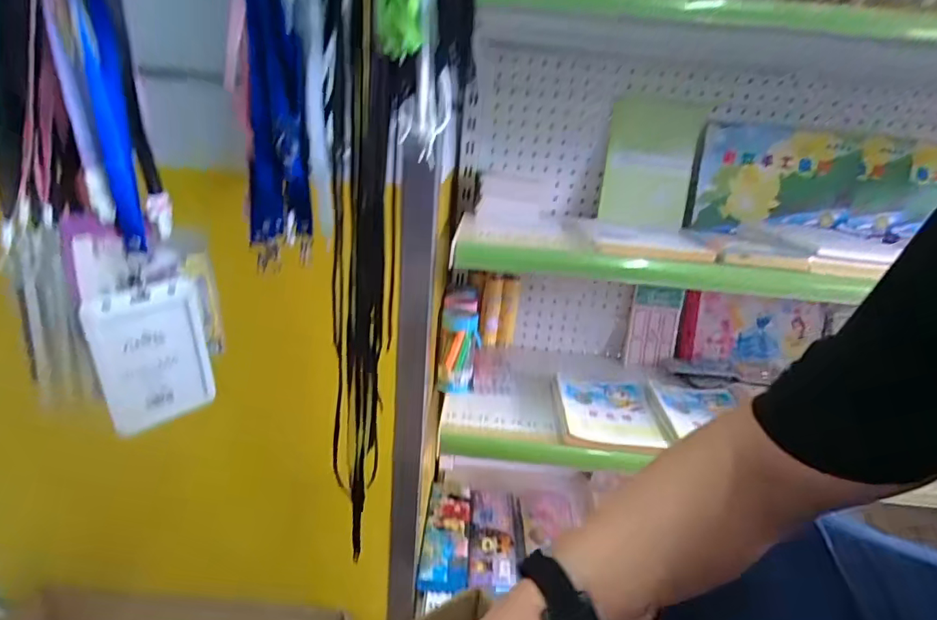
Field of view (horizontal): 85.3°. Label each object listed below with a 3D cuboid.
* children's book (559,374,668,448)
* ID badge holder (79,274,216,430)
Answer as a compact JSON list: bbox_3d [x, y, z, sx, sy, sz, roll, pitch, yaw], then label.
[{"bbox_3d":[0.218,0.152,0.789,0.145,0.018,0.170,6,20,4],"label":"children's book"},{"bbox_3d":[-0.280,0.038,0.454,0.015,0.122,0.090,20,25,35],"label":"ID badge holder"}]

